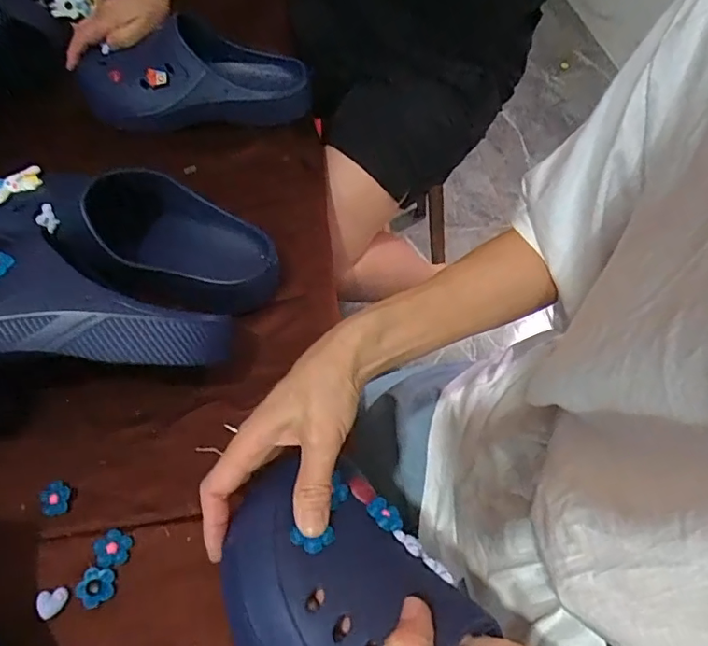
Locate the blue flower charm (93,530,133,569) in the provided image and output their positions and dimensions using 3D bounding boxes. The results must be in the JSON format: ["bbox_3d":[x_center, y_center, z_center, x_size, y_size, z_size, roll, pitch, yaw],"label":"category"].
[{"bbox_3d":[-0.174,0.163,0.377,0.023,0.004,0.024,26,57,-6],"label":"blue flower charm"}]

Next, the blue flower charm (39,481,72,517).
[{"bbox_3d":[-0.227,0.134,0.397,0.022,0.012,0.023,2,57,-2],"label":"blue flower charm"}]

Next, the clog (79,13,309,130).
[{"bbox_3d":[-0.179,-0.285,0.604,0.251,0.092,0.085,-10,58,-10],"label":"clog"}]

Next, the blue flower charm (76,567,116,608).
[{"bbox_3d":[-0.180,0.184,0.365,0.024,0.007,0.024,2,57,-2],"label":"blue flower charm"}]

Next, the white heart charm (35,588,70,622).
[{"bbox_3d":[-0.207,0.192,0.358,0.018,0.009,0.019,-9,58,-9],"label":"white heart charm"}]

